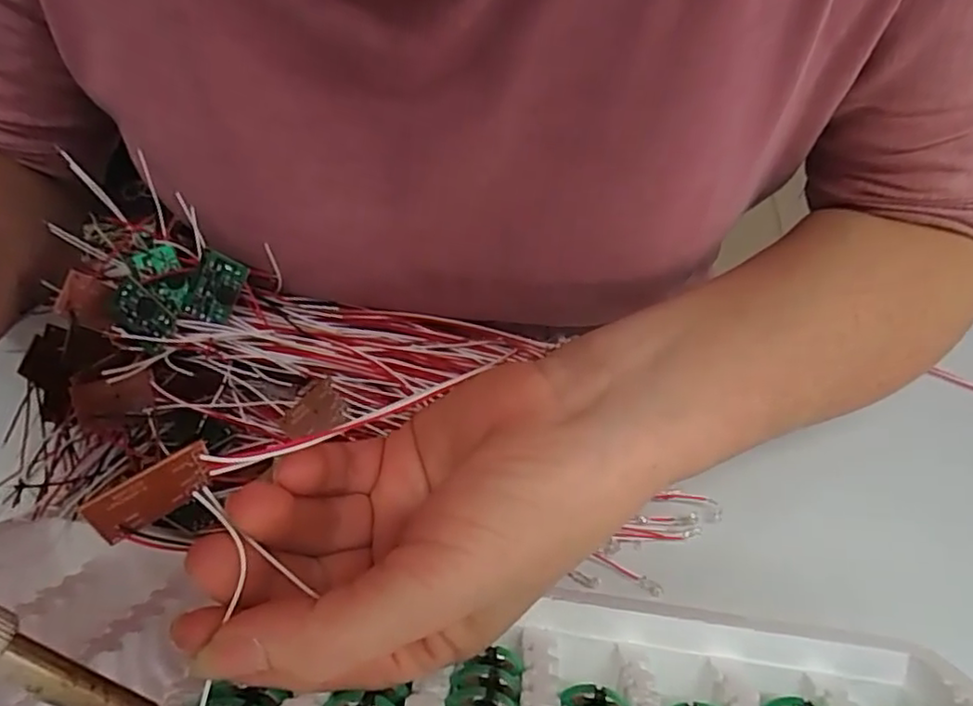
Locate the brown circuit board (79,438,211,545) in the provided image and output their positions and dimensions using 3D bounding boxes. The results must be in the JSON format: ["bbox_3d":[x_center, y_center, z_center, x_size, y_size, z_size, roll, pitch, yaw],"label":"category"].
[{"bbox_3d":[-0.081,0.033,0.150,0.029,0.017,0.004,-36,65,-20],"label":"brown circuit board"}]

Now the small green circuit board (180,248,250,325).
[{"bbox_3d":[-0.109,-0.026,0.247,0.018,0.004,0.028,28,104,-11],"label":"small green circuit board"}]

